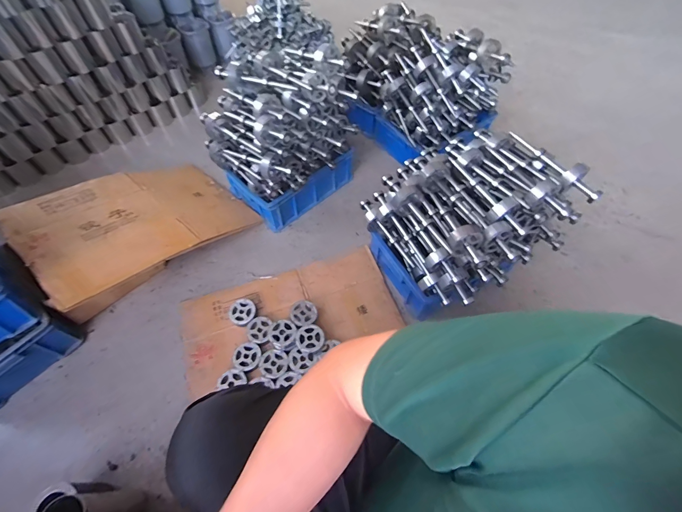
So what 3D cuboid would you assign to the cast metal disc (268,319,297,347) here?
[{"bbox_3d":[-0.162,0.213,0.933,0.075,0.017,0.073,0,58,1],"label":"cast metal disc"}]

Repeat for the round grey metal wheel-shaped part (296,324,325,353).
[{"bbox_3d":[-0.083,0.223,0.915,0.075,0.018,0.075,0,58,1],"label":"round grey metal wheel-shaped part"}]

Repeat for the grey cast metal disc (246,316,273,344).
[{"bbox_3d":[-0.234,0.206,0.954,0.071,0.010,0.077,0,58,1],"label":"grey cast metal disc"}]

